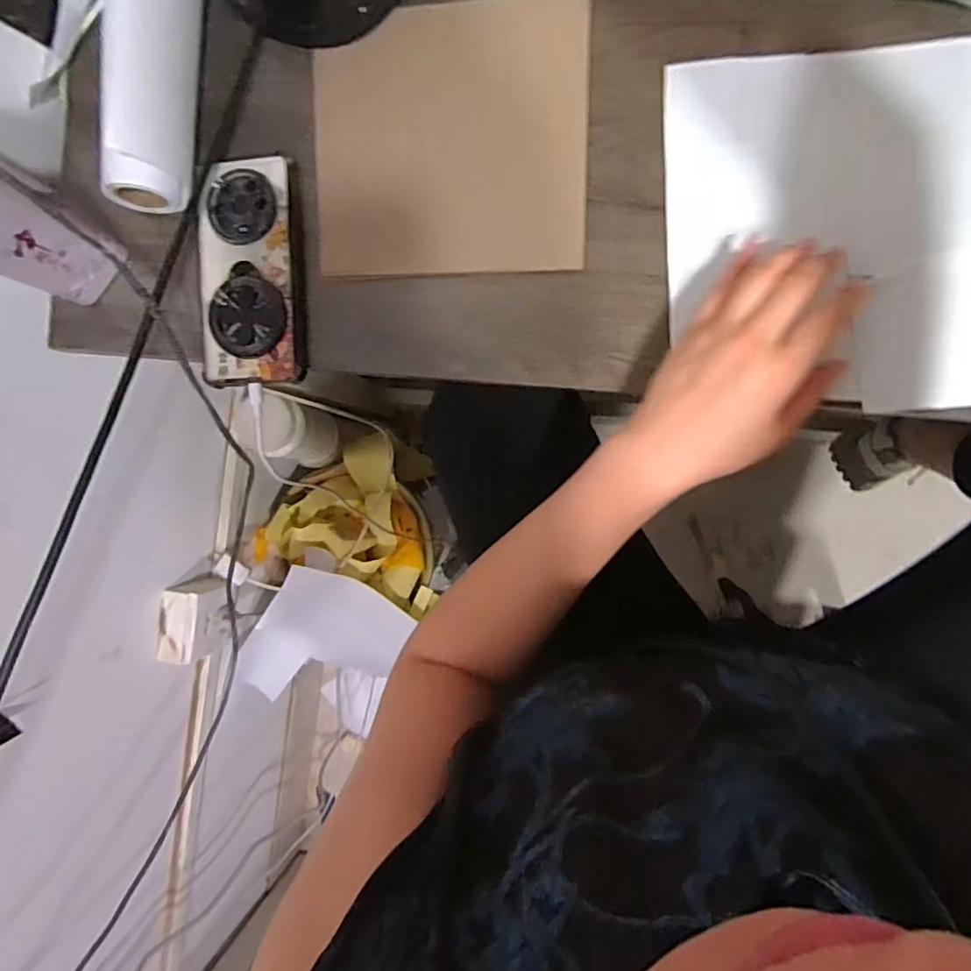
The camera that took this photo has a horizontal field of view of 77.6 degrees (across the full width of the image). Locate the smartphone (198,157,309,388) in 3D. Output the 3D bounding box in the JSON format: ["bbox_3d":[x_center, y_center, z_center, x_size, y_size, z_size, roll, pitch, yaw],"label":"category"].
[{"bbox_3d":[-0.174,-0.155,0.443,0.080,0.021,0.159,-1,92,8],"label":"smartphone"}]

